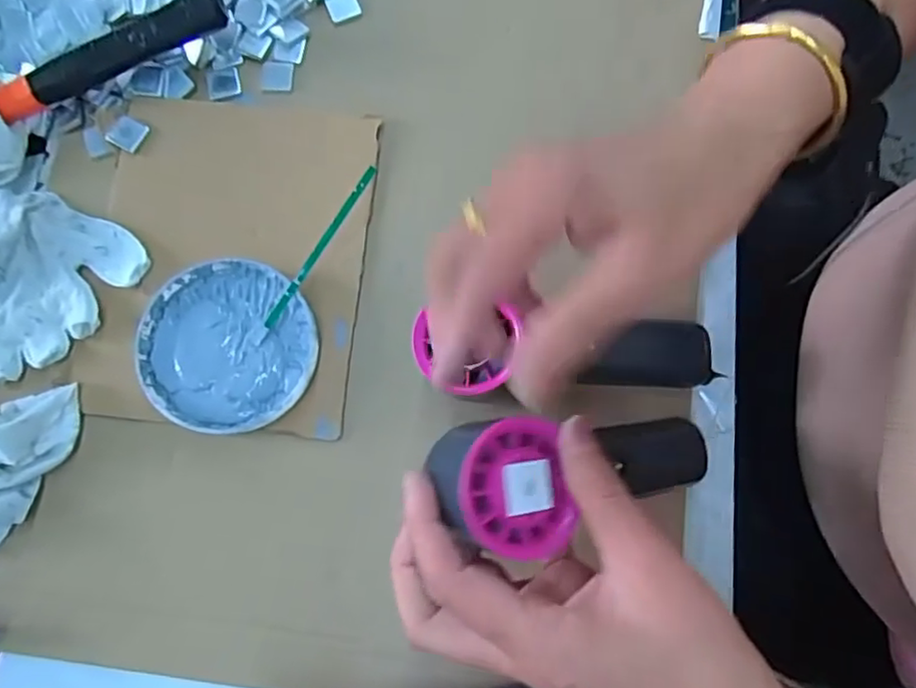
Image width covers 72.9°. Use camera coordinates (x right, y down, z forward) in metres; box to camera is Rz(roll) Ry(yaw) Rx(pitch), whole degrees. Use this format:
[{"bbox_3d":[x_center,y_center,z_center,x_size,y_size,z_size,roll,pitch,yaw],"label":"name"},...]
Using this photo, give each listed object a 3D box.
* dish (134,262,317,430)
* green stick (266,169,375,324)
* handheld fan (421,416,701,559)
[{"bbox_3d":[-0.134,0.001,0.365,0.099,0.018,0.098,0,79,0],"label":"dish"},{"bbox_3d":[-0.080,-0.055,0.356,0.006,0.007,0.110,38,99,7],"label":"green stick"},{"bbox_3d":[0.048,0.059,0.297,0.136,0.055,0.061,0,77,-35],"label":"handheld fan"}]

